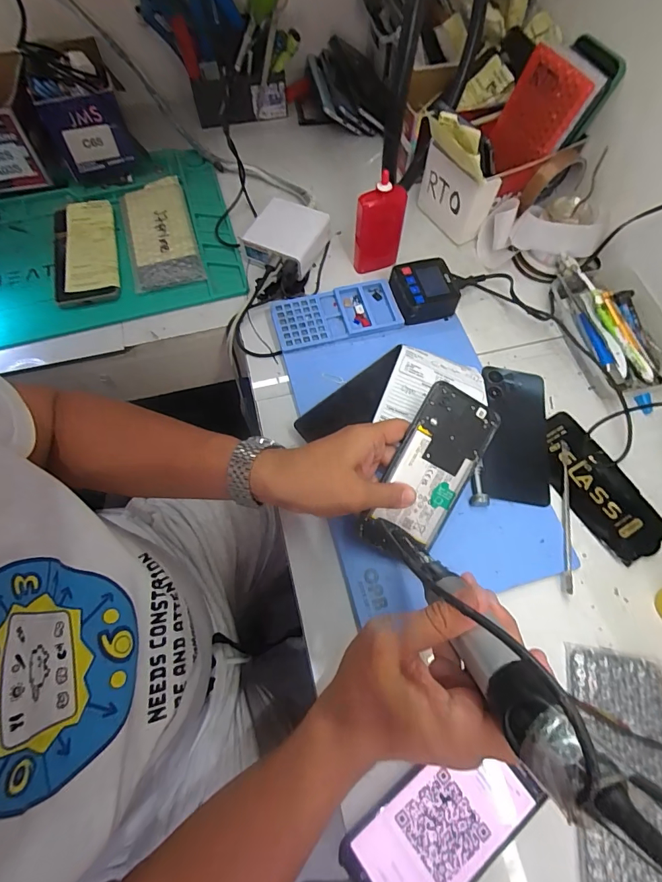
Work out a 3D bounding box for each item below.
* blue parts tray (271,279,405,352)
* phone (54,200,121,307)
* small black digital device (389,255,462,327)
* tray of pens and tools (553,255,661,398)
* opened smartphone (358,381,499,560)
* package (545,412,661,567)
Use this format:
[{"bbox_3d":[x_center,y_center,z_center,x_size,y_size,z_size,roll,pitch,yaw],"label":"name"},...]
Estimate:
[{"bbox_3d":[0.007,-0.155,0.516,0.148,0.008,0.070,-14,67,-6],"label":"blue parts tray"},{"bbox_3d":[-0.325,-0.249,0.562,0.082,0.015,0.168,-14,67,-7],"label":"phone"},{"bbox_3d":[0.113,-0.184,0.520,0.075,0.029,0.071,-11,67,-5],"label":"small black digital device"},{"bbox_3d":[0.324,-0.137,0.507,0.088,0.037,0.178,-9,67,-5],"label":"tray of pens and tools"},{"bbox_3d":[0.092,0.033,0.398,0.079,0.012,0.163,29,89,-12],"label":"opened smartphone"},{"bbox_3d":[0.277,0.047,0.451,0.071,0.010,0.158,-29,70,-13],"label":"package"}]

